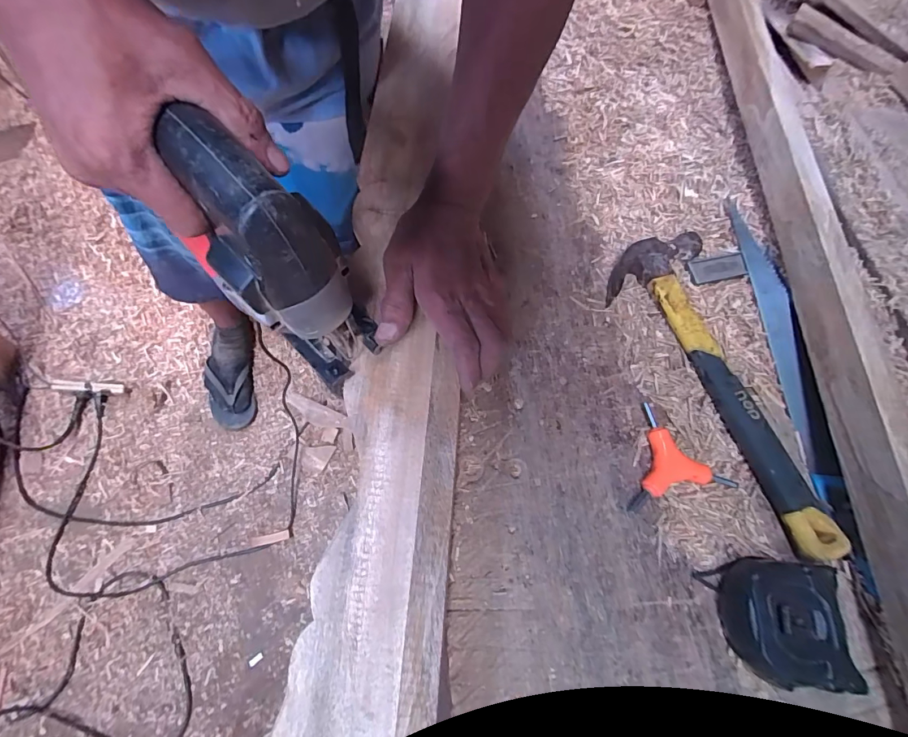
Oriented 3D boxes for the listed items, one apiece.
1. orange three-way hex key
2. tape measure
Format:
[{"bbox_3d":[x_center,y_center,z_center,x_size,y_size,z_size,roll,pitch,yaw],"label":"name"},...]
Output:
[{"bbox_3d":[0.206,0.088,0.377,0.084,0.018,0.095,22,63,1],"label":"orange three-way hex key"},{"bbox_3d":[0.246,0.191,0.327,0.095,0.039,0.083,8,67,0],"label":"tape measure"}]

